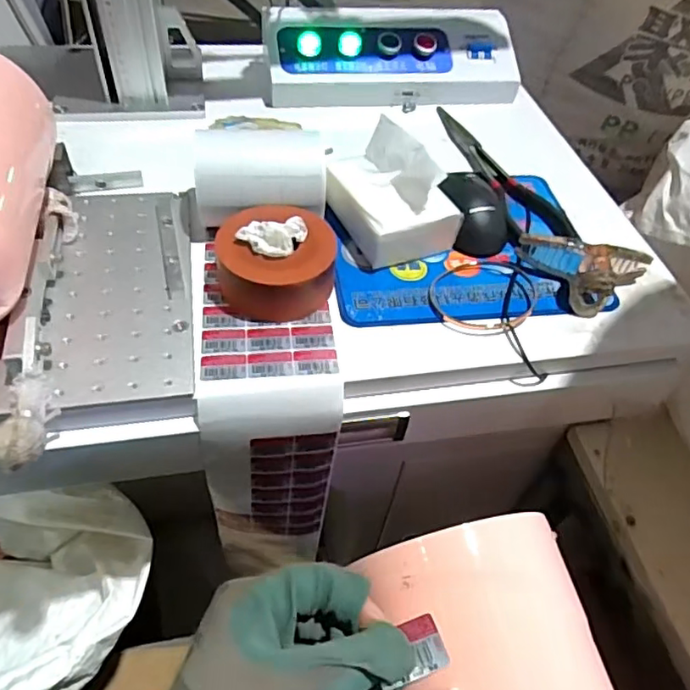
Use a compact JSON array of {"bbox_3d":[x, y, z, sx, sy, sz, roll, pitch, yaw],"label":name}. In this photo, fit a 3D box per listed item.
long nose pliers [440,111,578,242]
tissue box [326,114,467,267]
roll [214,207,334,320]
[{"bbox_3d":[0.175,-0.196,0.626,0.080,0.018,0.265,-4,51,-9],"label":"long nose pliers"},{"bbox_3d":[0.039,-0.139,0.524,0.095,0.080,0.113,-24,57,-23],"label":"tissue box"},{"bbox_3d":[-0.055,-0.071,0.474,0.093,0.051,0.078,3,50,-3],"label":"roll"}]

